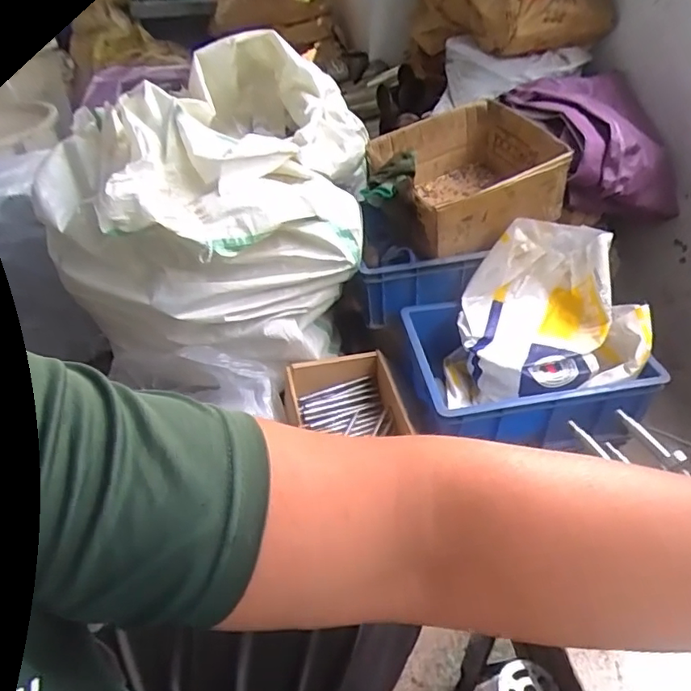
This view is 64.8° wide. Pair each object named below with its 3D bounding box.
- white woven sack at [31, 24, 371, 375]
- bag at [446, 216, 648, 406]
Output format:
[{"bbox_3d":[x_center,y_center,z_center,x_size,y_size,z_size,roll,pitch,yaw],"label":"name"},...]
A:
[{"bbox_3d":[-0.242,-0.274,1.100,0.546,0.439,0.531,2,42,5],"label":"white woven sack"},{"bbox_3d":[0.367,-0.055,1.005,0.317,0.225,0.270,5,42,9],"label":"bag"}]

